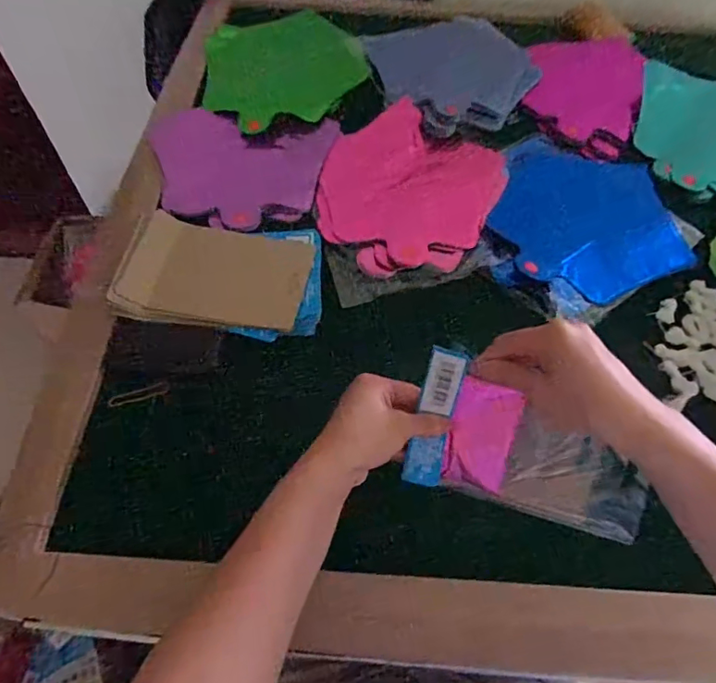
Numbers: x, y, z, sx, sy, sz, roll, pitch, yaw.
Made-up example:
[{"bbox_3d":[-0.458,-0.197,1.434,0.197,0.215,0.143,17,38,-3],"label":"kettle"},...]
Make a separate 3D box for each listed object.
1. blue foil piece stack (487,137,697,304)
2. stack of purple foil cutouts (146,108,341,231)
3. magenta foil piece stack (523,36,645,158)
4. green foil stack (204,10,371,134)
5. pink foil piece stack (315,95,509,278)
[{"bbox_3d":[0.269,-0.156,0.612,0.217,0.022,0.243,-6,60,-6],"label":"blue foil piece stack"},{"bbox_3d":[-0.152,-0.215,0.630,0.224,0.021,0.193,7,58,0],"label":"stack of purple foil cutouts"},{"bbox_3d":[0.327,-0.381,0.748,0.161,0.008,0.270,23,62,11],"label":"magenta foil piece stack"},{"bbox_3d":[-0.103,-0.390,0.727,0.219,0.018,0.224,-8,60,-7],"label":"green foil stack"},{"bbox_3d":[0.056,-0.187,0.618,0.207,0.016,0.252,25,62,12],"label":"pink foil piece stack"}]

